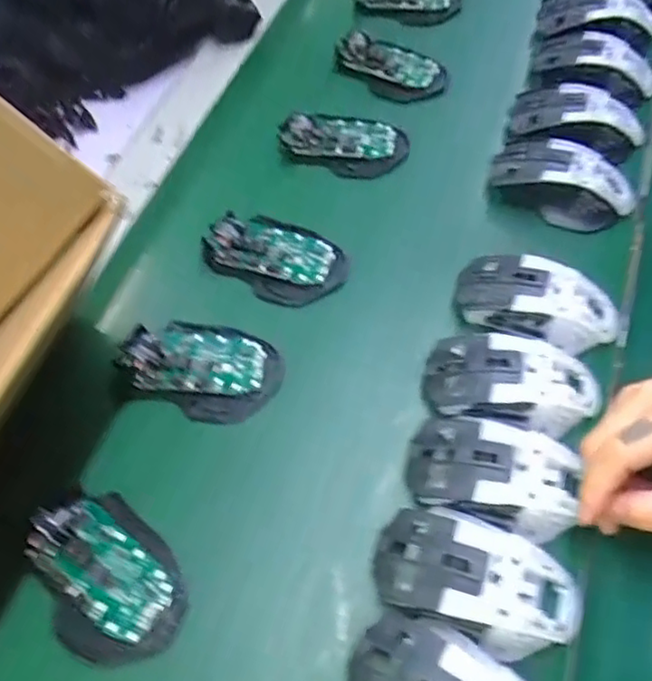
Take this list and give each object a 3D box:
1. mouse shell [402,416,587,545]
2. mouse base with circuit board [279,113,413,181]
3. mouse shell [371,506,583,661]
[{"bbox_3d":[0.103,0.080,0.389,0.102,0.032,0.059,12,58,9],"label":"mouse shell"},{"bbox_3d":[0.017,-0.185,0.575,0.109,0.034,0.063,16,58,11],"label":"mouse base with circuit board"},{"bbox_3d":[0.086,0.134,0.354,0.115,0.029,0.061,19,59,13],"label":"mouse shell"}]

